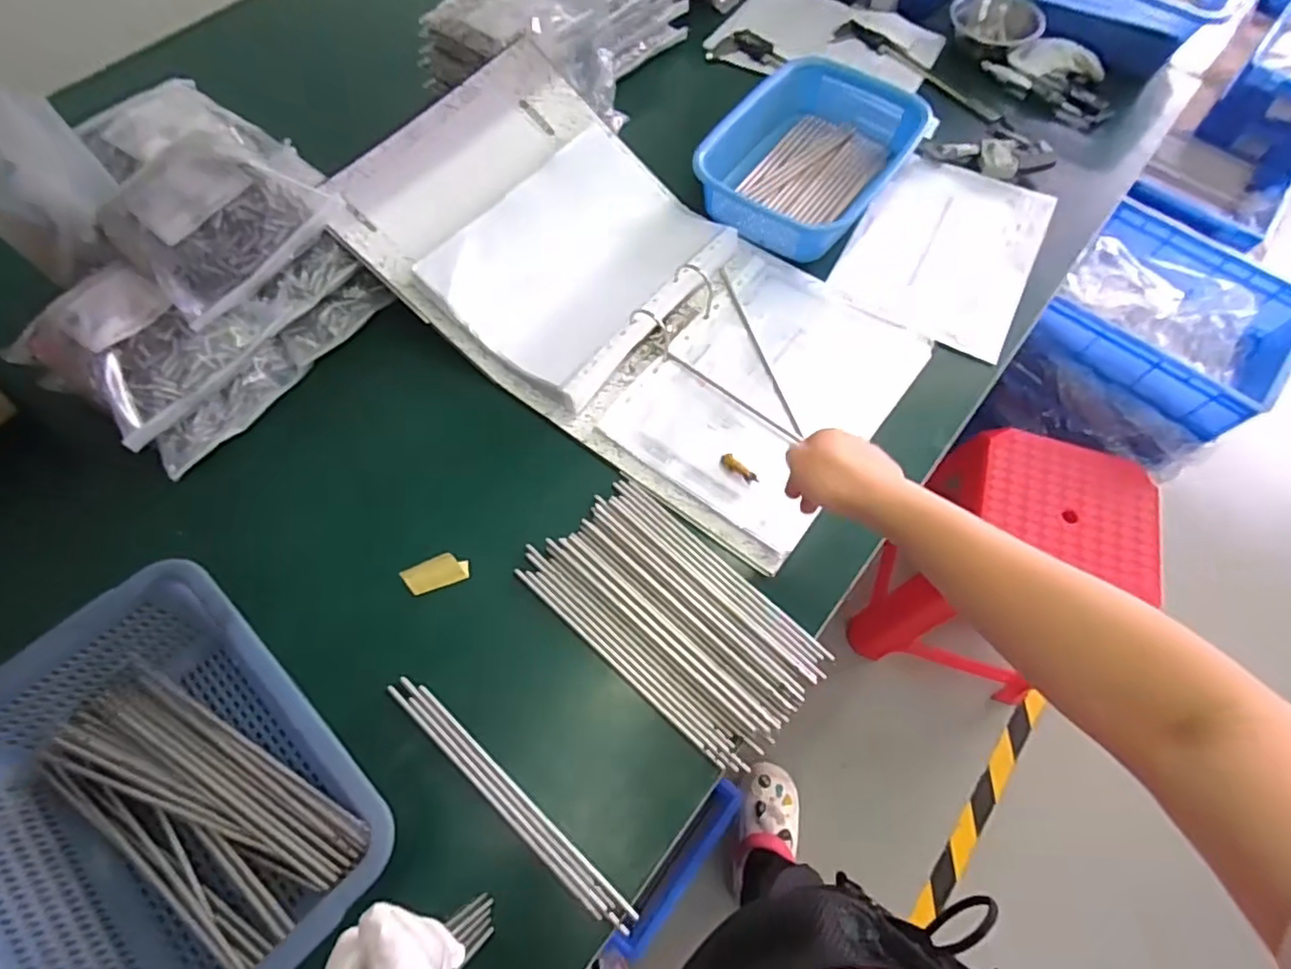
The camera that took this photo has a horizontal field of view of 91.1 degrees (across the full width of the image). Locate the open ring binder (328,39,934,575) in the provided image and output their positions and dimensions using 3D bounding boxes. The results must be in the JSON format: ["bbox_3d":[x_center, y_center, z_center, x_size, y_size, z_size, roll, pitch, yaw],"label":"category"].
[{"bbox_3d":[-0.012,-0.224,0.680,0.596,0.087,0.340,35,69,14],"label":"open ring binder"}]

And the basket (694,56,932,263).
[{"bbox_3d":[0.211,-0.417,0.790,0.197,0.070,0.291,34,69,14],"label":"basket"}]

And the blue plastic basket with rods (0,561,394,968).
[{"bbox_3d":[-0.346,0.236,0.469,0.304,0.106,0.225,42,71,16],"label":"blue plastic basket with rods"}]

